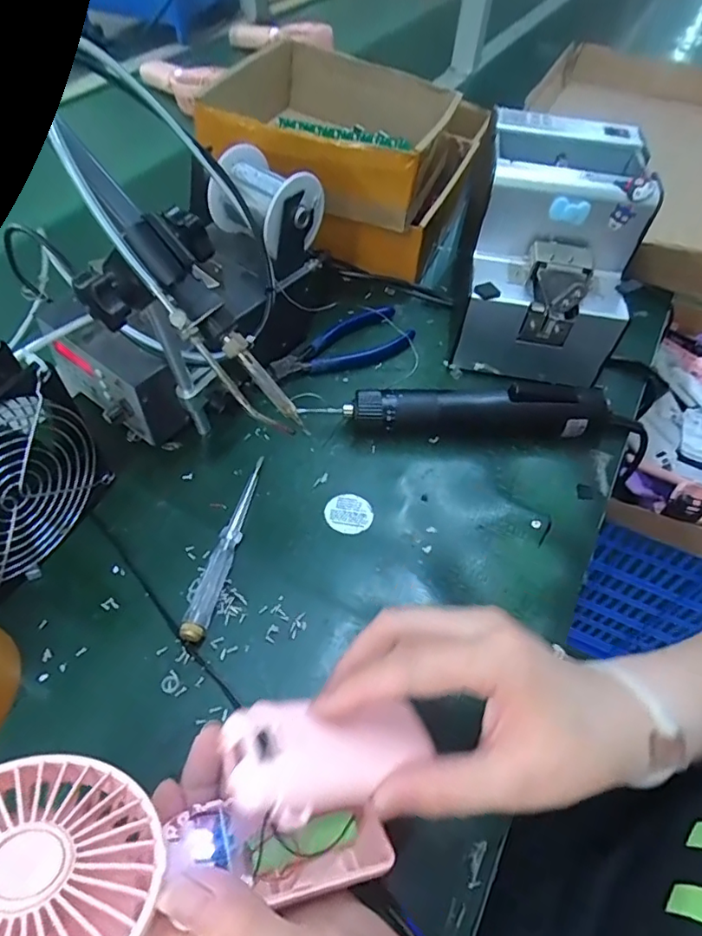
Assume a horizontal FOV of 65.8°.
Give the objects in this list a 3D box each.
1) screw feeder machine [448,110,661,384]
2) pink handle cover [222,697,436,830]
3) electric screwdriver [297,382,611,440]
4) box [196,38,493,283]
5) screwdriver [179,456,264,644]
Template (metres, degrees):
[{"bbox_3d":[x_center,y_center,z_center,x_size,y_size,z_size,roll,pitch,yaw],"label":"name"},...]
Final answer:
[{"bbox_3d":[0.163,-0.184,0.463,0.127,0.149,0.166,10,54,4],"label":"screw feeder machine"},{"bbox_3d":[-0.007,0.121,0.234,0.089,0.014,0.046,5,53,-23],"label":"pink handle cover"},{"bbox_3d":[0.088,-0.046,0.425,0.226,0.047,0.030,1,55,-3],"label":"electric screwdriver"},{"bbox_3d":[-0.010,-0.302,0.544,0.208,0.135,0.205,13,55,9],"label":"box"},{"bbox_3d":[-0.082,0.048,0.363,0.016,0.016,0.139,12,55,4],"label":"screwdriver"}]

